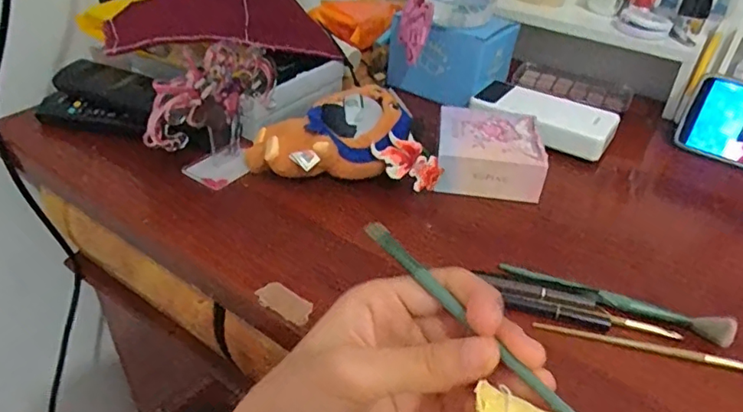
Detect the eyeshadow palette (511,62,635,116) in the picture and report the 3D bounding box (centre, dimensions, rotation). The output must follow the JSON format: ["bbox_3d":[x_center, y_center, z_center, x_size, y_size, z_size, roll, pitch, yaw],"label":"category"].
[{"bbox_3d":[0.246,-0.146,0.676,0.139,0.020,0.042,20,39,20],"label":"eyeshadow palette"}]

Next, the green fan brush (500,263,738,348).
[{"bbox_3d":[0.171,0.066,0.392,0.156,0.019,0.018,19,39,19],"label":"green fan brush"}]

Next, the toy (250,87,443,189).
[{"bbox_3d":[-0.026,-0.061,0.486,0.164,0.053,0.089,-1,37,-6],"label":"toy"}]

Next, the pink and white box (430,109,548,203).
[{"bbox_3d":[0.107,-0.051,0.513,0.094,0.038,0.095,5,37,2],"label":"pink and white box"}]

